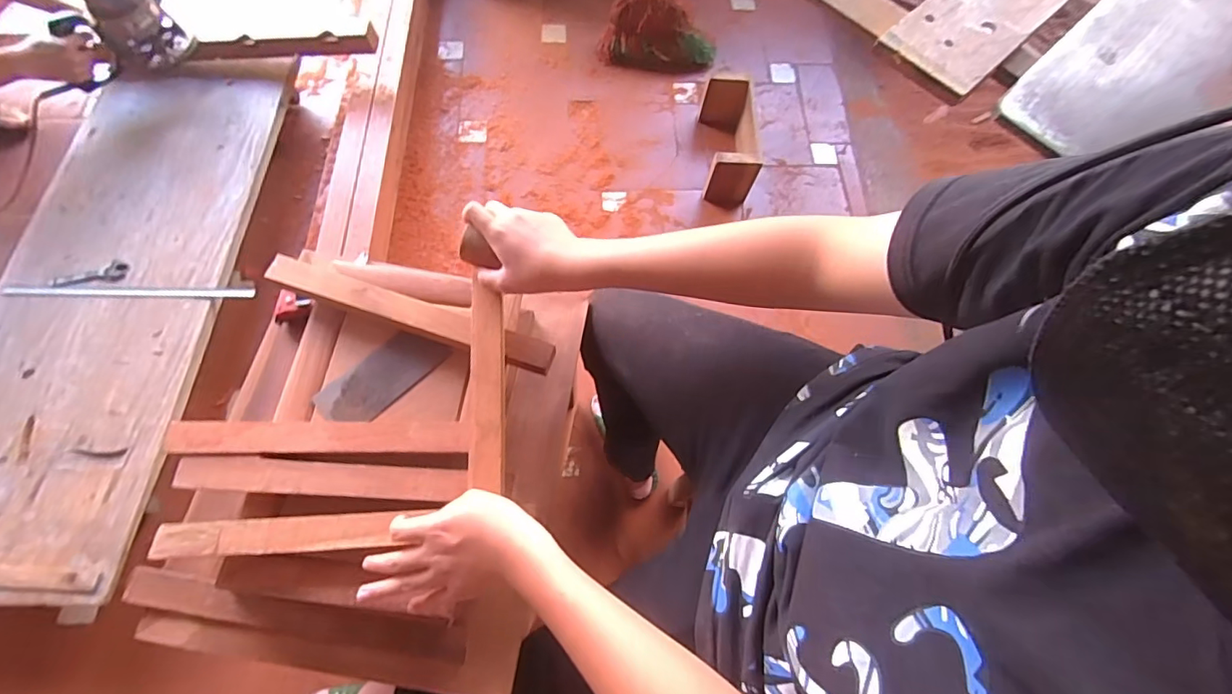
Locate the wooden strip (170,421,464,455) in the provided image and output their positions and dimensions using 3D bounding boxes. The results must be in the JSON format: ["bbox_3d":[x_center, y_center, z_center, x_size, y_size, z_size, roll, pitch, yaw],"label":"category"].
[{"bbox_3d":[-0.301,0.092,0.533,0.294,0.009,0.035,0,70,-3],"label":"wooden strip"}]

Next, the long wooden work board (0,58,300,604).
[{"bbox_3d":[-1.039,-0.141,1.075,0.454,0.044,1.207,3,69,-1],"label":"long wooden work board"}]

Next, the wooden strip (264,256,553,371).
[{"bbox_3d":[-0.233,-0.038,0.596,0.334,0.028,0.041,18,69,3],"label":"wooden strip"}]

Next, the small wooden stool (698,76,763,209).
[{"bbox_3d":[0.290,-0.536,1.348,0.117,0.153,0.319,2,70,-2],"label":"small wooden stool"}]

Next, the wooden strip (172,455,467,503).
[{"bbox_3d":[-0.293,0.131,0.520,0.276,0.009,0.032,3,69,-1],"label":"wooden strip"}]

